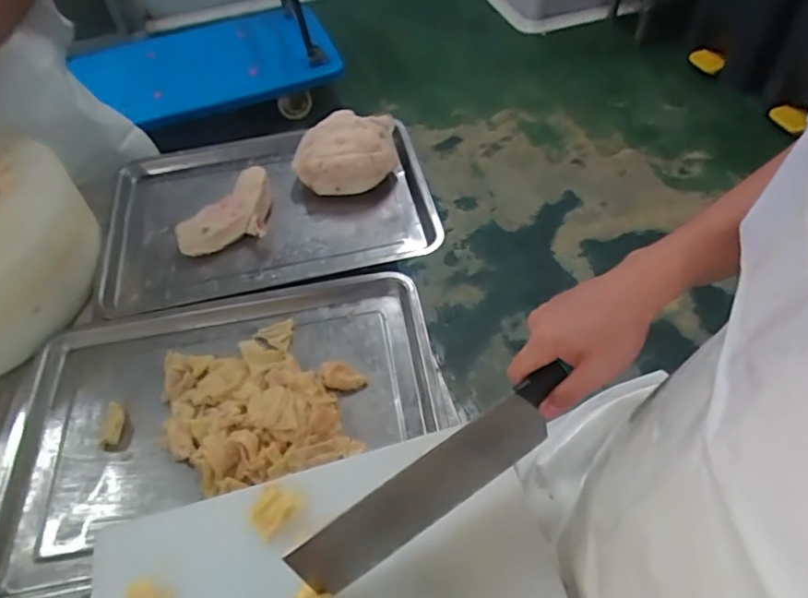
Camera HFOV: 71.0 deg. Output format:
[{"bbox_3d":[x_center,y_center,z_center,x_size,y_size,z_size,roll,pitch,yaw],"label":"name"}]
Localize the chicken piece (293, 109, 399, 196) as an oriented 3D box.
[{"bbox_3d":[-0.093,-0.232,0.903,0.164,0.072,0.141,-8,51,-3],"label":"chicken piece"}]

